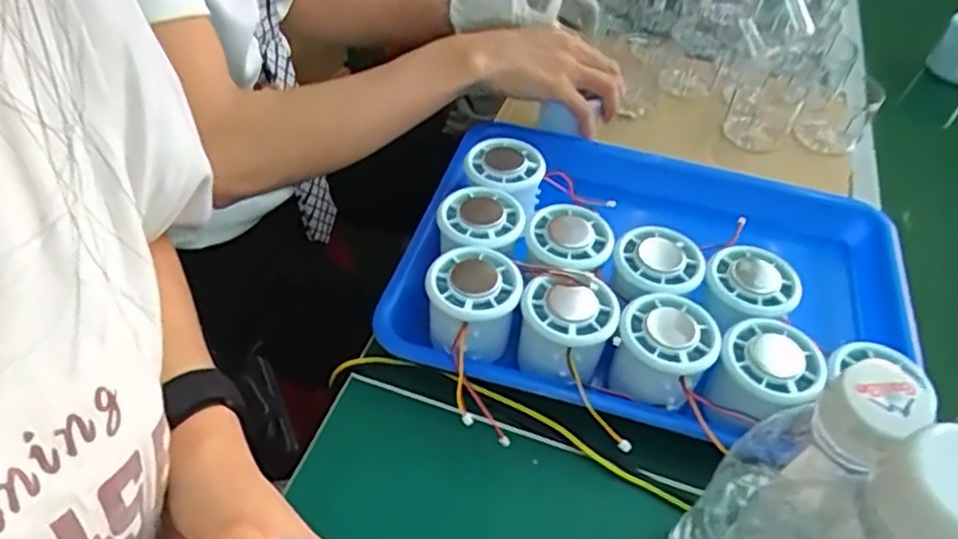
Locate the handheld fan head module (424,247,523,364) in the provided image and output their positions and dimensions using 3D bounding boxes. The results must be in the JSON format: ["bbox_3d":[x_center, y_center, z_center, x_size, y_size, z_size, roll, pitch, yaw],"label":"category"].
[{"bbox_3d":[-0.005,0.022,0.422,0.055,0.045,0.060,8,46,0],"label":"handheld fan head module"}]

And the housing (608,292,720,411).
[{"bbox_3d":[0.106,0.048,0.410,0.055,0.045,0.052,26,49,17],"label":"housing"}]

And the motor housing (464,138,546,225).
[{"bbox_3d":[0.015,-0.063,0.498,0.056,0.042,0.056,4,46,-4],"label":"motor housing"}]

